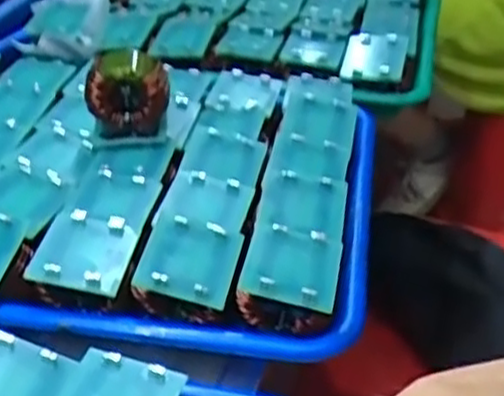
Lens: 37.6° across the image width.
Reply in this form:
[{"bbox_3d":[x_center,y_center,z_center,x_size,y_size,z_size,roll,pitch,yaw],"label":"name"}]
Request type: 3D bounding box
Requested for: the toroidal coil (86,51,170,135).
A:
[{"bbox_3d":[-0.075,-0.065,0.451,0.048,0.054,0.024,-5,35,-7],"label":"toroidal coil"}]

